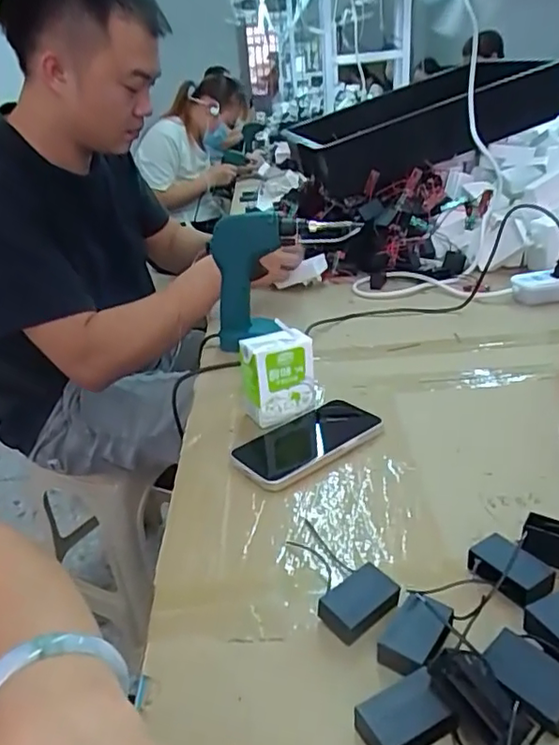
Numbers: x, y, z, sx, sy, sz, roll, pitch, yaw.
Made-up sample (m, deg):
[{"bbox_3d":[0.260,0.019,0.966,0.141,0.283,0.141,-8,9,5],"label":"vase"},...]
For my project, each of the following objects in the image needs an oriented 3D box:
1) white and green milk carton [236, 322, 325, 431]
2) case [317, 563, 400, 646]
[{"bbox_3d":[0.000,0.006,0.592,0.076,0.093,0.037,-11,27,-14],"label":"white and green milk carton"},{"bbox_3d":[0.052,0.149,0.373,0.050,0.021,0.031,-21,30,-31],"label":"case"}]

